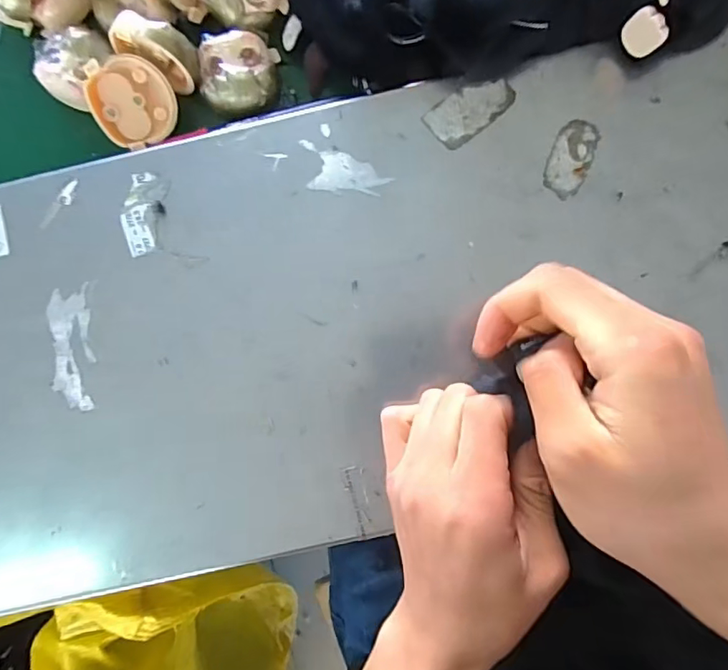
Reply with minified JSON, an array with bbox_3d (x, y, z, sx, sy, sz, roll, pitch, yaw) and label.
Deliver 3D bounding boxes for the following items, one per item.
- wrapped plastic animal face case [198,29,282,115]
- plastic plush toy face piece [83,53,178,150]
[{"bbox_3d":[-0.074,-0.155,0.311,0.044,0.021,0.043,-5,88,2],"label":"wrapped plastic animal face case"},{"bbox_3d":[-0.137,-0.139,0.311,0.048,0.019,0.048,-4,116,-8],"label":"plastic plush toy face piece"}]

